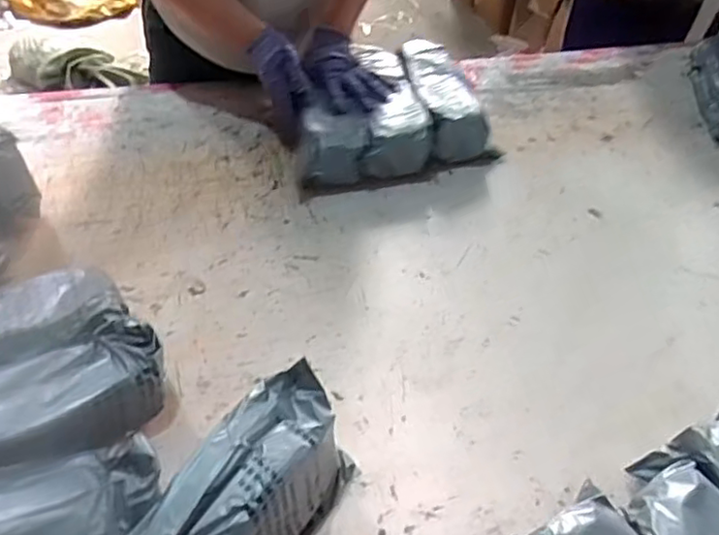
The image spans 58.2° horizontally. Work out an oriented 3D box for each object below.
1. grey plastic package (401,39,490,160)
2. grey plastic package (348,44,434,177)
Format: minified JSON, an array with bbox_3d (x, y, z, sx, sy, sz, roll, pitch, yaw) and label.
[{"bbox_3d":[0.124,-0.275,1.071,0.099,0.087,0.269,-9,48,-14],"label":"grey plastic package"},{"bbox_3d":[0.035,-0.253,1.046,0.106,0.093,0.268,-5,47,-11],"label":"grey plastic package"}]

